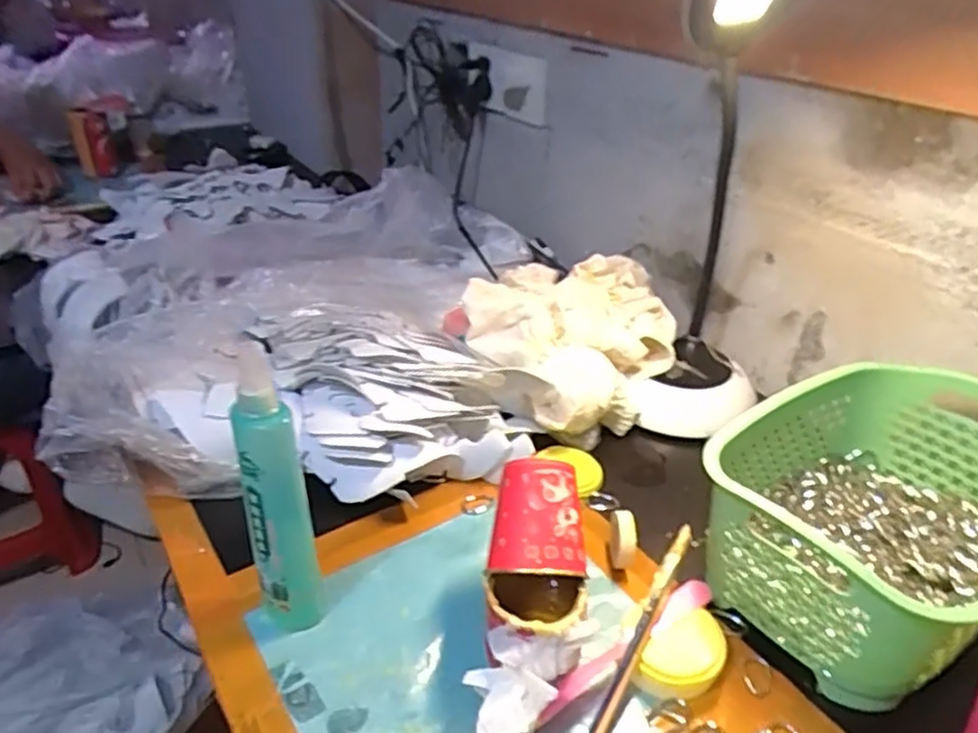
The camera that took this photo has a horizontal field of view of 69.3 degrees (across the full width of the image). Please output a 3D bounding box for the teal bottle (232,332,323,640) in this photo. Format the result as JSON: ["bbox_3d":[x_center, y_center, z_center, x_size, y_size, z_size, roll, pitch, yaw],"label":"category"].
[{"bbox_3d":[-0.141,0.094,0.473,0.041,0.214,0.037,-10,34,-19],"label":"teal bottle"}]

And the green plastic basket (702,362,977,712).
[{"bbox_3d":[0.295,0.111,0.535,0.261,0.120,0.190,-19,38,-31],"label":"green plastic basket"}]

